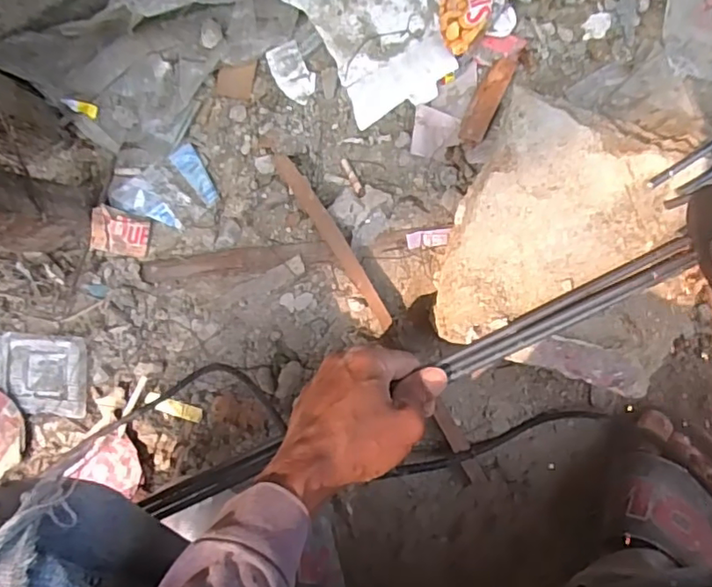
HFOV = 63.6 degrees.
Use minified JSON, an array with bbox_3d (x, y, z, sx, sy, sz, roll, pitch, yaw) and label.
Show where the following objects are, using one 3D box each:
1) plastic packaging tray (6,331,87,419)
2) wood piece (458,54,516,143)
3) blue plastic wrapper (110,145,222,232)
[{"bbox_3d":[-0.305,0.081,0.566,0.079,0.009,0.078,4,96,3],"label":"plastic packaging tray"},{"bbox_3d":[0.124,-0.185,0.542,0.022,0.016,0.088,24,91,1],"label":"wood piece"},{"bbox_3d":[-0.187,-0.096,0.560,0.091,0.019,0.068,-26,90,2],"label":"blue plastic wrapper"}]

